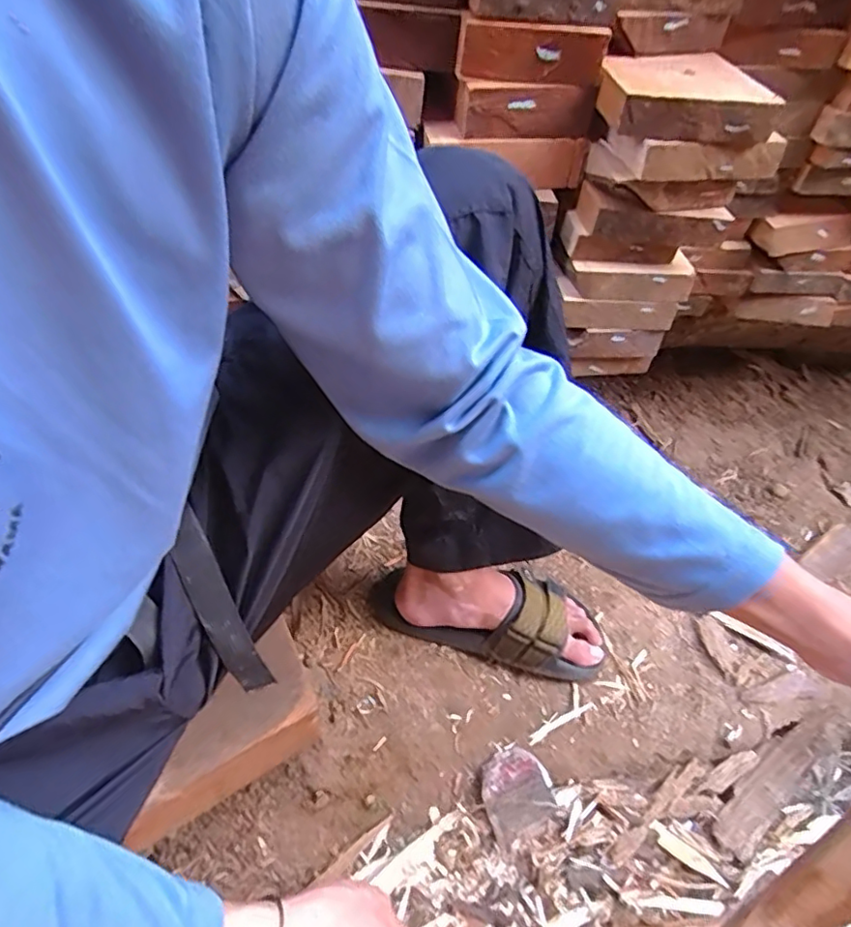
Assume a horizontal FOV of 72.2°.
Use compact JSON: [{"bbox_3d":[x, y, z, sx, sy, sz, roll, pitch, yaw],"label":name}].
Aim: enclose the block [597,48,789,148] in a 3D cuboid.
[{"bbox_3d":[0.216,-0.312,0.497,0.127,0.035,0.113,0,49,0],"label":"block"}]

